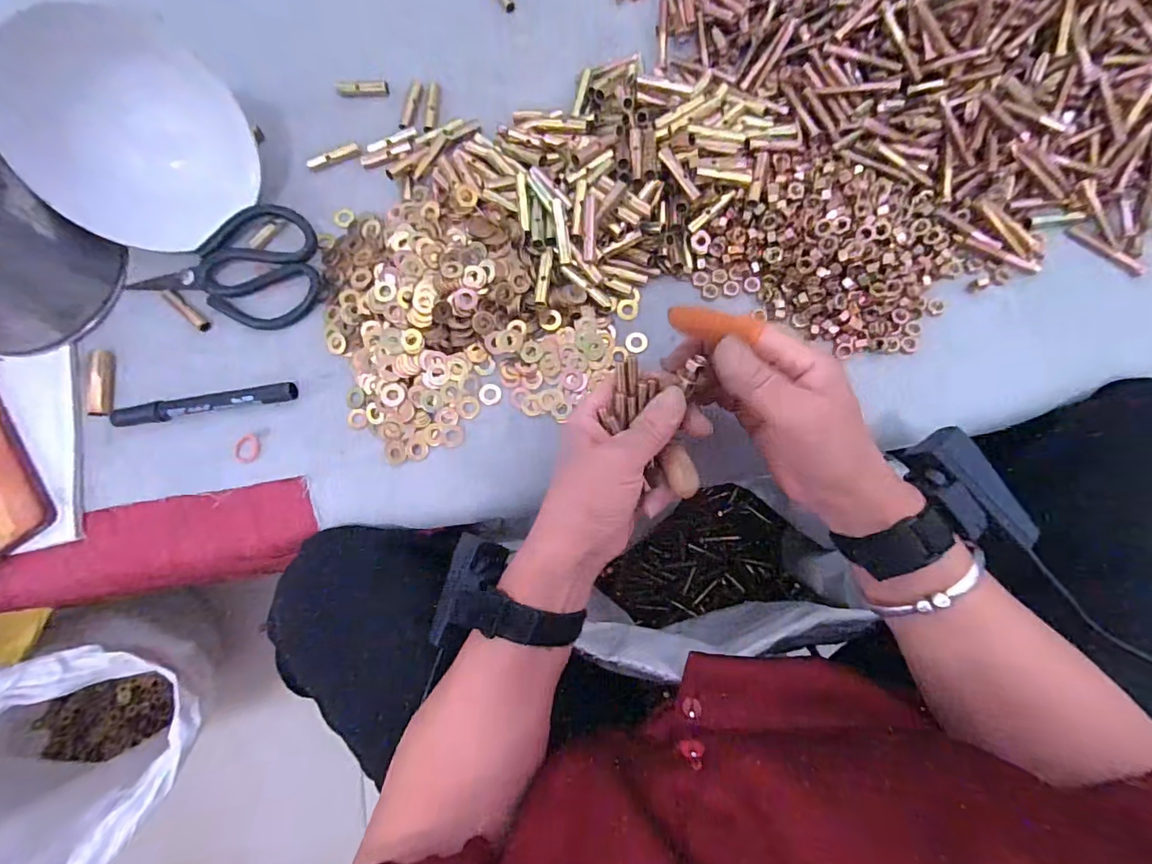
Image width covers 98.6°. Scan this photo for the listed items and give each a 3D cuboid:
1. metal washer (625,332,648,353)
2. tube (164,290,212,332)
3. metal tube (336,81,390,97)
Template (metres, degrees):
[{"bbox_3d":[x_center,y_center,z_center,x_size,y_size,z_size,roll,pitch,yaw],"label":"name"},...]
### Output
[{"bbox_3d":[0.046,-0.068,0.376,0.017,0.004,0.017,-3,83,2],"label":"metal washer"},{"bbox_3d":[-0.313,-0.098,0.398,0.045,0.009,0.011,44,87,6],"label":"tube"},{"bbox_3d":[-0.183,-0.296,0.427,0.045,0.008,0.013,0,84,2],"label":"metal tube"}]

